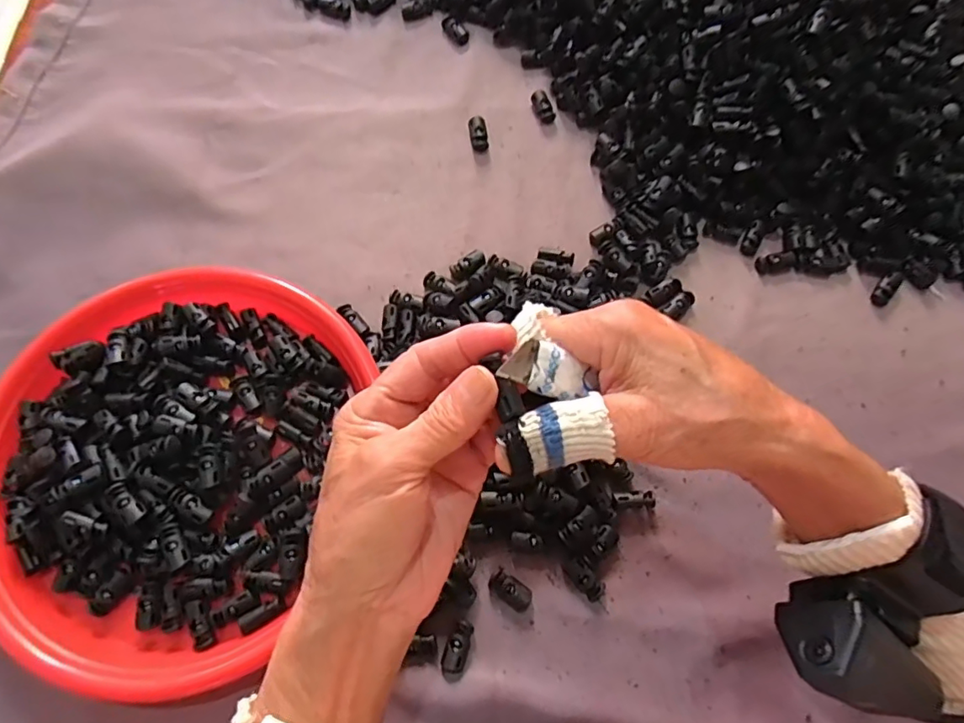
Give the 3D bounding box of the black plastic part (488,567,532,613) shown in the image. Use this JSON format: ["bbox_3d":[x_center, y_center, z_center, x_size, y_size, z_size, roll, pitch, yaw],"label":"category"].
[{"bbox_3d":[0.018,0.143,0.340,0.028,0.008,0.016,34,75,9],"label":"black plastic part"}]

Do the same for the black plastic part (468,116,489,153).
[{"bbox_3d":[-0.003,-0.187,0.443,0.014,0.007,0.034,-8,73,-4],"label":"black plastic part"}]

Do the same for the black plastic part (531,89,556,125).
[{"bbox_3d":[0.051,-0.213,0.454,0.015,0.008,0.030,-23,87,-8],"label":"black plastic part"}]

